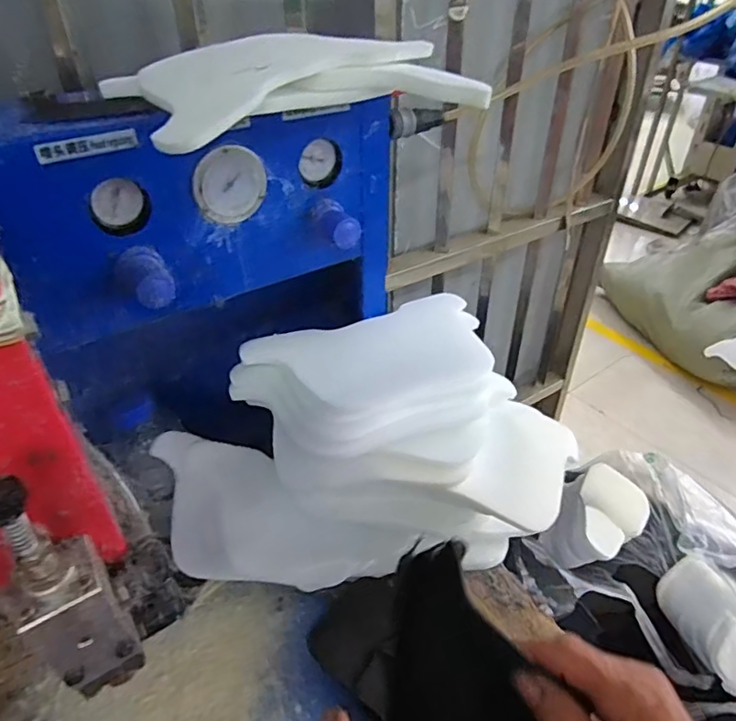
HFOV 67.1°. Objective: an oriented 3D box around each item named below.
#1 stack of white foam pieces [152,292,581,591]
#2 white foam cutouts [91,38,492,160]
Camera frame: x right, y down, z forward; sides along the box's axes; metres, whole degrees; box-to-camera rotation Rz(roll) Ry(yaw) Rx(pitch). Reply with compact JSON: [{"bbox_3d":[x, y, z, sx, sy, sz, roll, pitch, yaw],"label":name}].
[{"bbox_3d":[0.008,0.100,0.545,0.373,0.181,0.253,-18,42,-23],"label":"stack of white foam pieces"},{"bbox_3d":[-0.050,-0.198,0.393,0.228,0.041,0.135,-19,42,-23],"label":"white foam cutouts"}]

